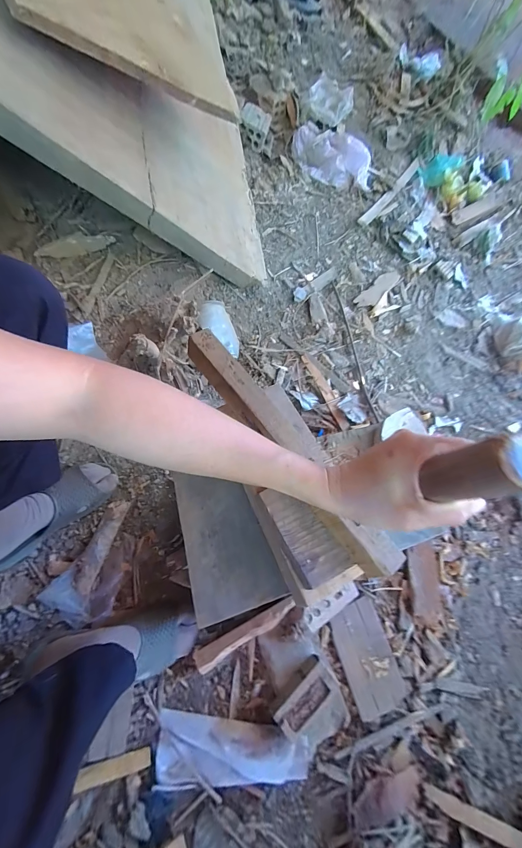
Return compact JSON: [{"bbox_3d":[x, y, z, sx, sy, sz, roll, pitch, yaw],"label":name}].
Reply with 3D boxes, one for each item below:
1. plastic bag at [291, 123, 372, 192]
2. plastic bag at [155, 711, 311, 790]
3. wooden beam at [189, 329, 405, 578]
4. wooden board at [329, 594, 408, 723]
[{"bbox_3d":[0.266,-0.974,1.108,0.308,0.071,0.197,24,66,1],"label":"plastic bag"},{"bbox_3d":[-0.043,0.503,0.468,0.227,0.022,0.085,5,67,-7],"label":"plastic bag"},{"bbox_3d":[0.031,0.024,0.440,0.049,0.035,0.422,-35,77,-20],"label":"wooden beam"},{"bbox_3d":[0.185,0.407,0.535,0.096,0.016,0.161,-16,69,-14],"label":"wooden board"}]

